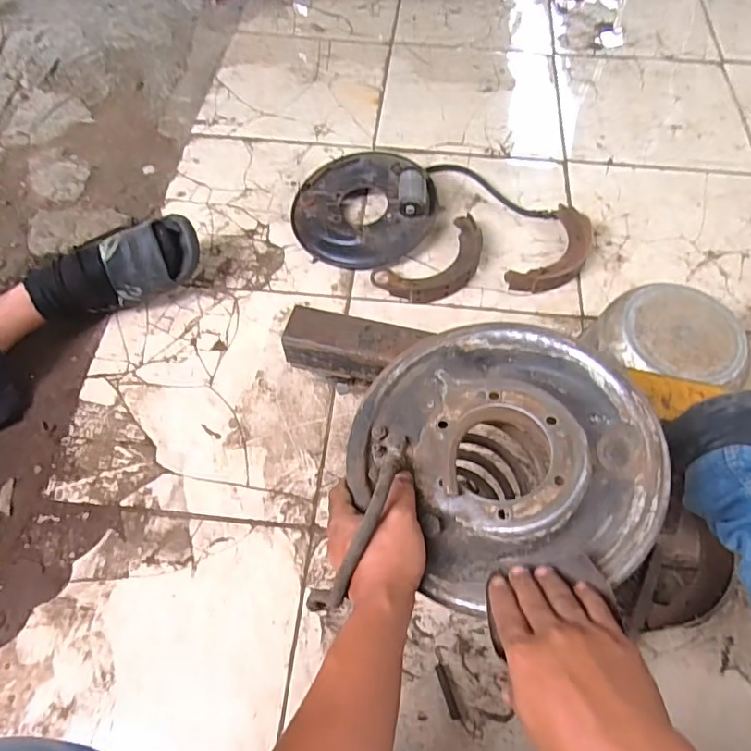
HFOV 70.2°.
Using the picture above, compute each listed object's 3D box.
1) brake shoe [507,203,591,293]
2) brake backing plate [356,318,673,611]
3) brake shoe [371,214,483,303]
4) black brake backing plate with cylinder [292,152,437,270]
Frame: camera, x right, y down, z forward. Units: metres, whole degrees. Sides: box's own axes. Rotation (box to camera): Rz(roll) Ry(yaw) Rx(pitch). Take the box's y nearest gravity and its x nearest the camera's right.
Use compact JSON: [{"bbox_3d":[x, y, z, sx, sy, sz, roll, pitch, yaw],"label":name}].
[{"bbox_3d":[0.329,-0.221,0.972,0.101,0.037,0.222,34,68,17],"label":"brake shoe"},{"bbox_3d":[0.108,0.061,0.479,0.255,0.051,0.244,0,62,0],"label":"brake backing plate"},{"bbox_3d":[0.111,-0.197,0.960,0.222,0.031,0.118,-32,67,-15],"label":"brake shoe"},{"bbox_3d":[-0.023,-0.321,1.000,0.269,0.081,0.243,4,62,3],"label":"black brake backing plate with cylinder"}]

